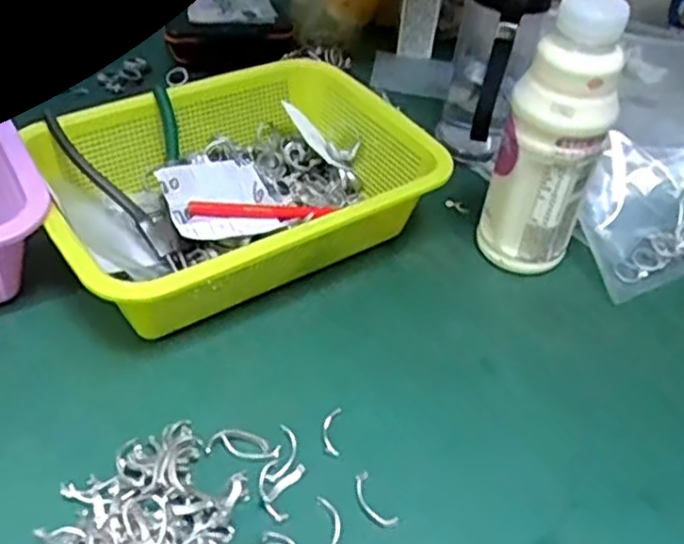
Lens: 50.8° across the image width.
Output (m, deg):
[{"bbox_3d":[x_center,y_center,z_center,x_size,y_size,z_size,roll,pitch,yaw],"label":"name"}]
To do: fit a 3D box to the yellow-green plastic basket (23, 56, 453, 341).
[{"bbox_3d":[-0.083,-0.062,0.523,0.265,0.078,0.203,-24,50,-30],"label":"yellow-green plastic basket"}]

